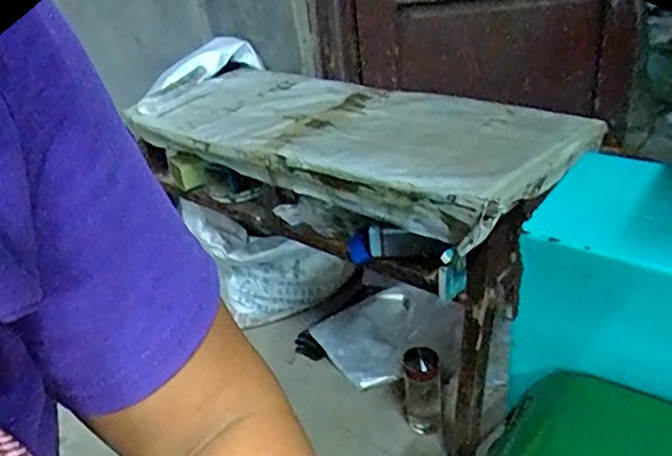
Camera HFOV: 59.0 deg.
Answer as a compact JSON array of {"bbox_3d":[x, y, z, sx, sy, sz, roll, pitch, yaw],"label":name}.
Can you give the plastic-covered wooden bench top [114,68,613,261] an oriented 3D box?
[{"bbox_3d":[0.013,-0.195,1.164,0.872,0.072,0.368,21,45,39],"label":"plastic-covered wooden bench top"}]

